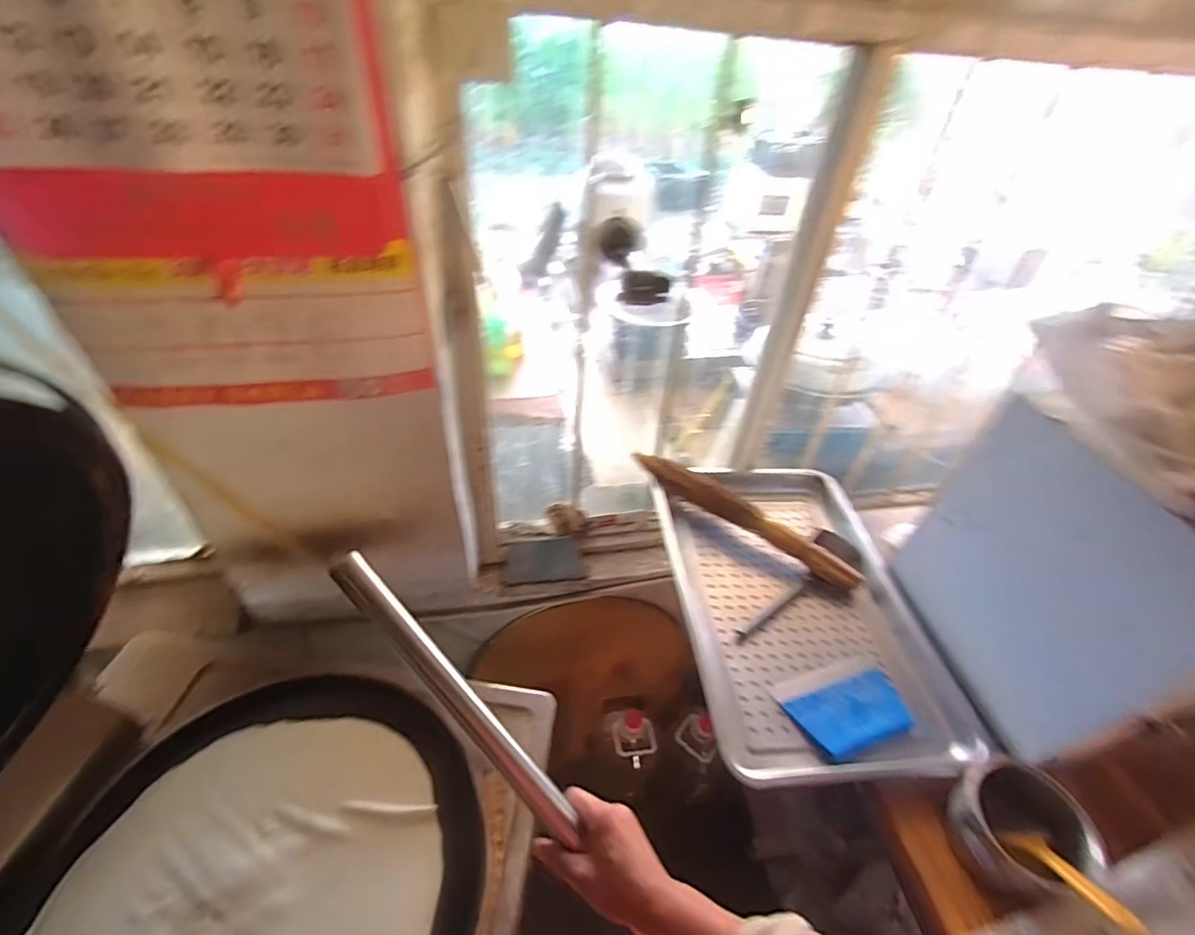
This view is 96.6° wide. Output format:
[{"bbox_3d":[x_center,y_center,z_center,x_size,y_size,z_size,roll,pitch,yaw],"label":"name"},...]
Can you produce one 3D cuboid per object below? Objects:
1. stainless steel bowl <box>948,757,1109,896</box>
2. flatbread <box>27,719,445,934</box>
[{"bbox_3d":[0.511,0.445,0.655,0.129,0.104,0.121,3,42,-2],"label":"stainless steel bowl"},{"bbox_3d":[-0.427,0.530,0.660,0.434,0.021,0.390,-8,45,-17],"label":"flatbread"}]

